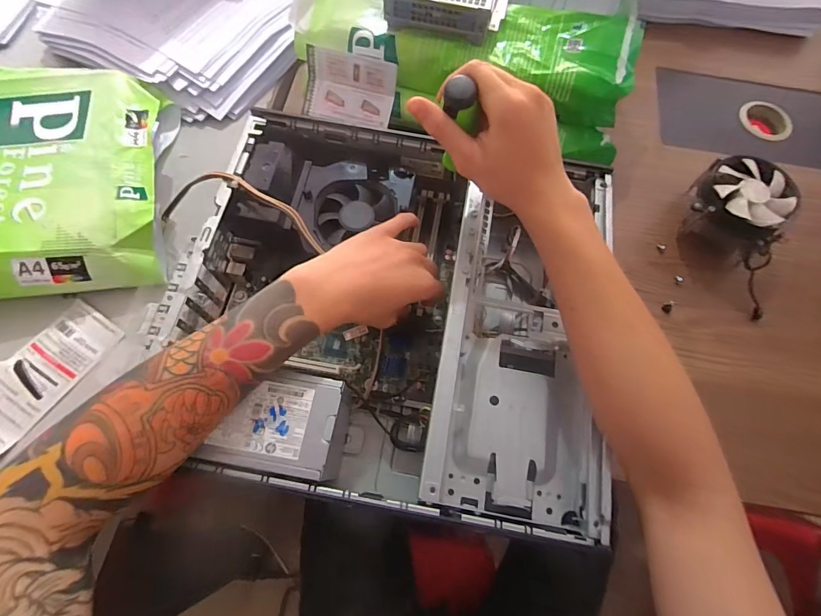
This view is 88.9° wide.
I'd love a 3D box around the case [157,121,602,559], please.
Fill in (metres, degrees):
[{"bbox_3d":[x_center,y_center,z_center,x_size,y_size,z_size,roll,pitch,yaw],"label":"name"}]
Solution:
[{"bbox_3d":[-0.014,0.003,0.404,0.361,0.108,0.334,10,67,2],"label":"case"}]

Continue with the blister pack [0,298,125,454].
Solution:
[{"bbox_3d":[-0.367,0.073,0.391,0.067,0.019,0.180,34,70,11],"label":"blister pack"}]

